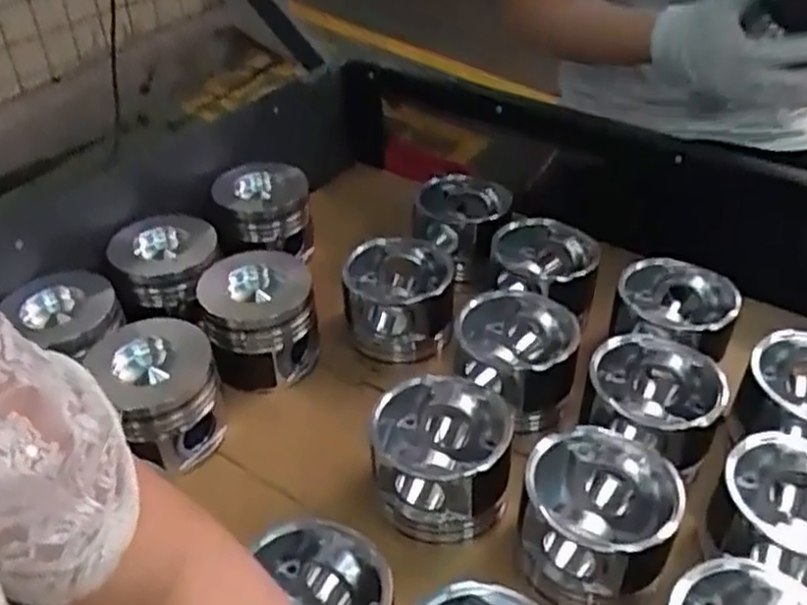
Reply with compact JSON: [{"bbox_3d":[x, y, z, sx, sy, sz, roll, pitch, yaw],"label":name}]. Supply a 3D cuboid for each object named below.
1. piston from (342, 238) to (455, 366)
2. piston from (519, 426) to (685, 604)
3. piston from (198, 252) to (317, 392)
[{"bbox_3d":[-0.006,0.000,0.829,0.110,0.096,0.110,6,40,8],"label":"piston"},{"bbox_3d":[0.149,0.166,0.586,0.109,0.082,0.113,-1,39,0],"label":"piston"},{"bbox_3d":[-0.149,0.019,0.803,0.115,0.086,0.129,-12,41,-13],"label":"piston"}]

